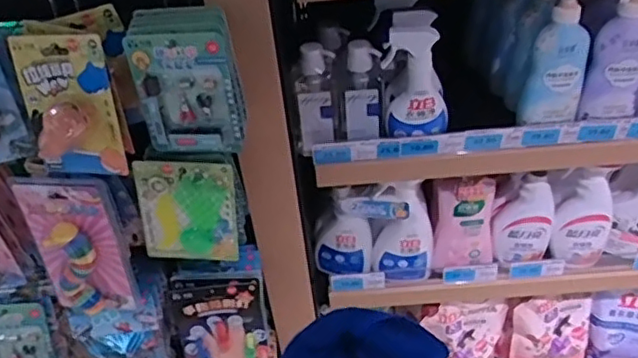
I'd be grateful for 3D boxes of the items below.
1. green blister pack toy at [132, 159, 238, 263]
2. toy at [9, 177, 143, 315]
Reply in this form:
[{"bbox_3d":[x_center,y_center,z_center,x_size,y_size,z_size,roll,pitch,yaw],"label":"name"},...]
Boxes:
[{"bbox_3d":[-0.171,0.045,0.798,0.124,0.149,0.010,3,31,2],"label":"green blister pack toy"},{"bbox_3d":[-0.306,0.094,0.794,0.120,0.217,0.048,-4,33,6],"label":"toy"}]

